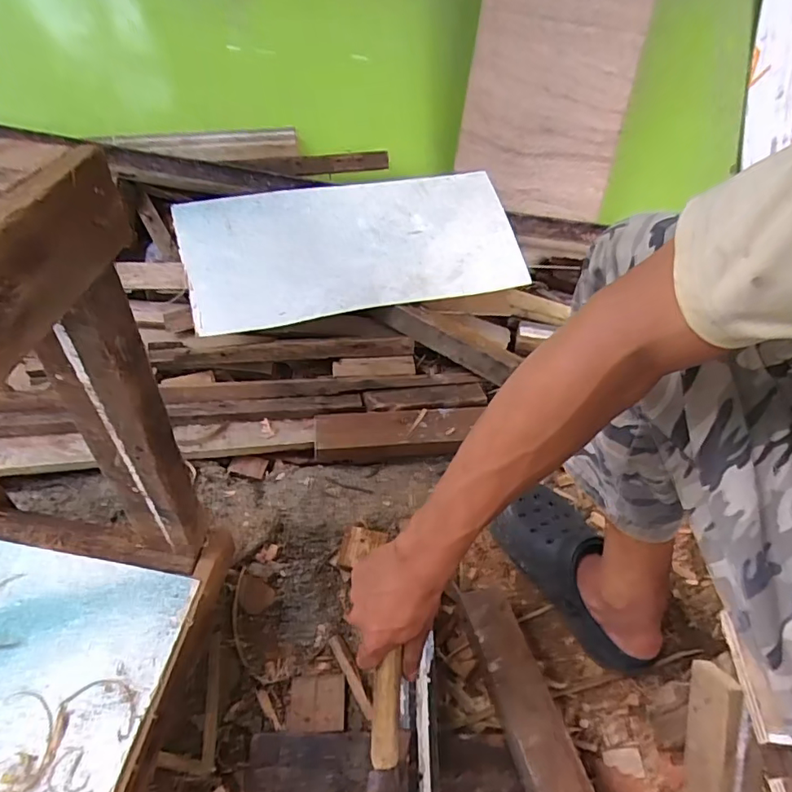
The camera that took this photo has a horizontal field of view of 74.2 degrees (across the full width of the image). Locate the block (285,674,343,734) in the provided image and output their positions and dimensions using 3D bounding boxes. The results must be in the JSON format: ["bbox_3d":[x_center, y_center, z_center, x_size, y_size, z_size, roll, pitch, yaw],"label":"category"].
[{"bbox_3d":[-0.093,0.362,0.617,0.064,0.013,0.059,3,50,-4],"label":"block"}]

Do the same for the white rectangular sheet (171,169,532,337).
[{"bbox_3d":[-0.068,-0.271,0.940,0.589,0.025,0.258,-11,77,-14],"label":"white rectangular sheet"}]

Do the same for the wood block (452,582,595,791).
[{"bbox_3d":[0.140,0.342,0.575,0.067,0.045,0.288,-8,40,-13],"label":"wood block"}]

